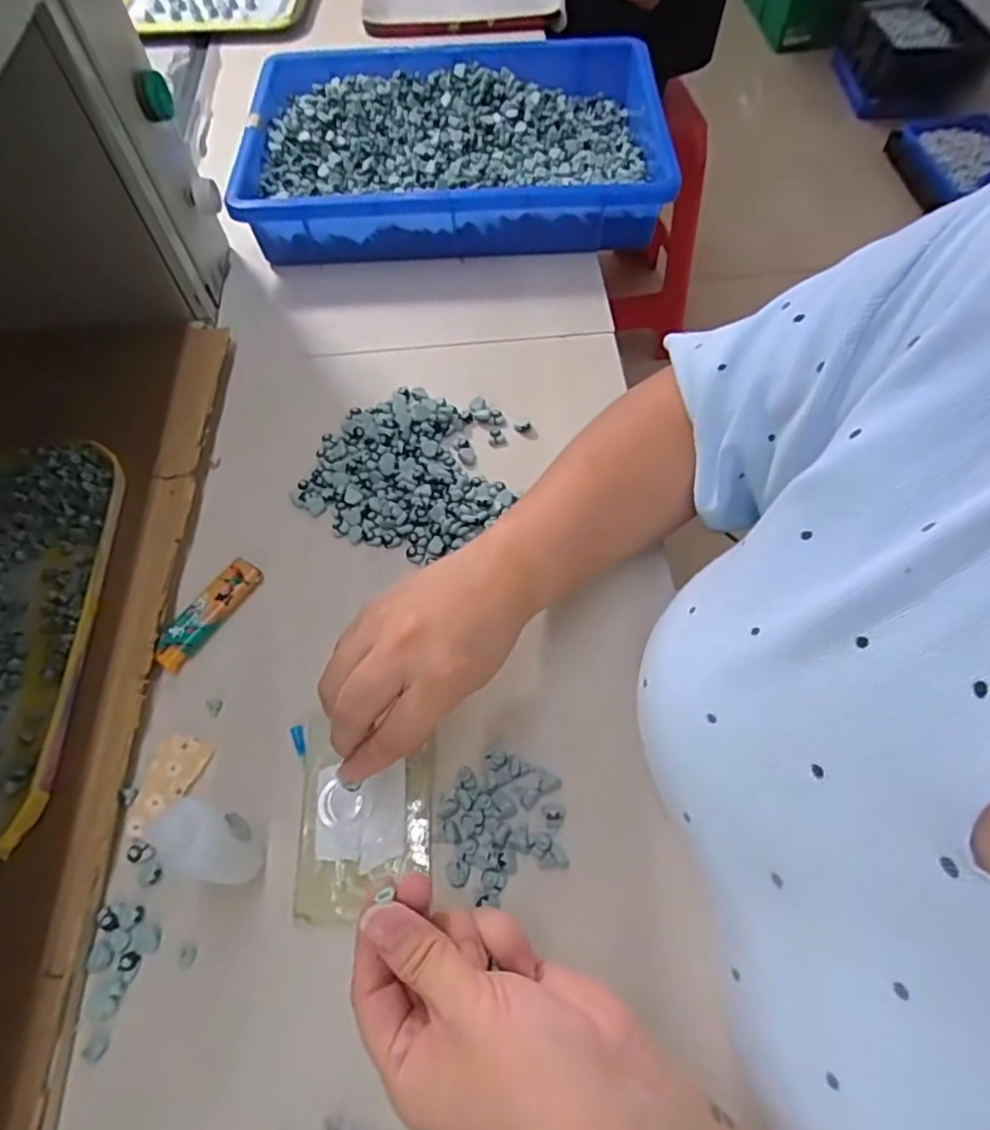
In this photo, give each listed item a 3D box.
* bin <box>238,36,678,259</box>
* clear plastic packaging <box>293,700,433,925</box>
[{"bbox_3d":[-0.034,-0.382,0.578,0.366,0.063,0.254,-3,61,-2],"label":"bin"},{"bbox_3d":[-0.068,0.133,0.336,0.070,0.010,0.100,-1,61,-1],"label":"clear plastic packaging"}]

